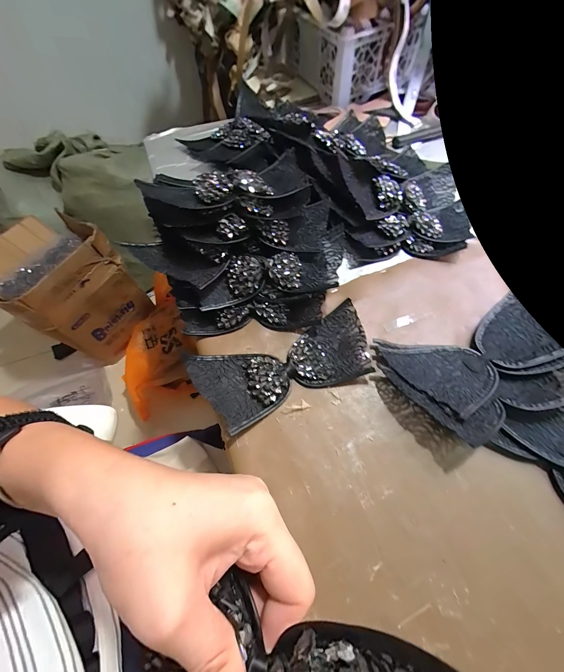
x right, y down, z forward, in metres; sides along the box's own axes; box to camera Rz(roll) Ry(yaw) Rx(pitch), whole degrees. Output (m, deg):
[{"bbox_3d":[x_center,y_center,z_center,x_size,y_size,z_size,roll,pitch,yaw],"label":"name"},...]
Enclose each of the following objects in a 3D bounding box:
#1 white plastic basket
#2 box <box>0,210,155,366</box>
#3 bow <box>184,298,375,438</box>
[{"bbox_3d":[0.111,-0.636,0.630,0.124,0.119,0.225,-34,67,-18],"label":"white plastic basket"},{"bbox_3d":[-0.740,-0.160,0.982,0.361,0.389,0.320,30,65,17],"label":"box"},{"bbox_3d":[0.006,0.033,0.310,0.197,0.019,0.086,-22,62,-11],"label":"bow"}]

